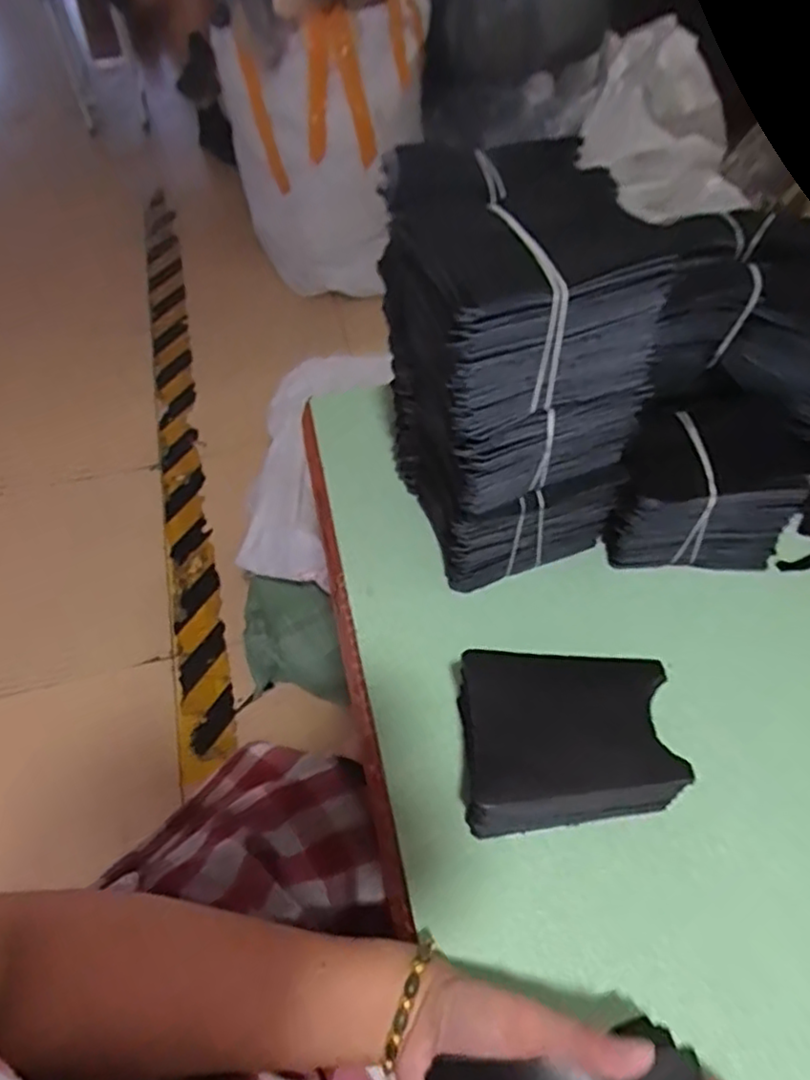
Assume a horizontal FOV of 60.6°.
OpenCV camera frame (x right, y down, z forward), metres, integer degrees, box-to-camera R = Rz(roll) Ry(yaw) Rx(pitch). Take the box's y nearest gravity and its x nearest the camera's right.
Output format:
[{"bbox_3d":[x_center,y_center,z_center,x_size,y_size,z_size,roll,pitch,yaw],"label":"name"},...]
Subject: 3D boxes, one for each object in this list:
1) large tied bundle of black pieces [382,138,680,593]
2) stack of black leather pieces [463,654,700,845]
[{"bbox_3d":[0.069,-0.101,0.479,0.134,0.263,0.140,-16,56,-10],"label":"large tied bundle of black pieces"},{"bbox_3d":[0.098,0.125,0.435,0.123,0.070,0.091,-5,54,-2],"label":"stack of black leather pieces"}]

